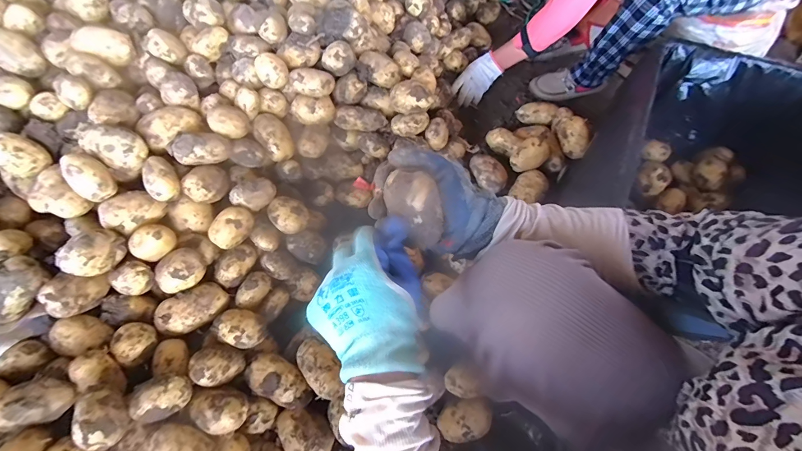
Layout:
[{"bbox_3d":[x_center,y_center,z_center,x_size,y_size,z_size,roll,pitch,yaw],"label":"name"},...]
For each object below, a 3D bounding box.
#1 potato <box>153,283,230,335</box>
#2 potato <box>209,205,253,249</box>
[{"bbox_3d":[-0.404,0.161,0.688,0.120,0.050,0.067,-29,64,-16],"label":"potato"},{"bbox_3d":[-0.344,0.002,0.718,0.053,0.047,0.087,36,66,18],"label":"potato"}]

